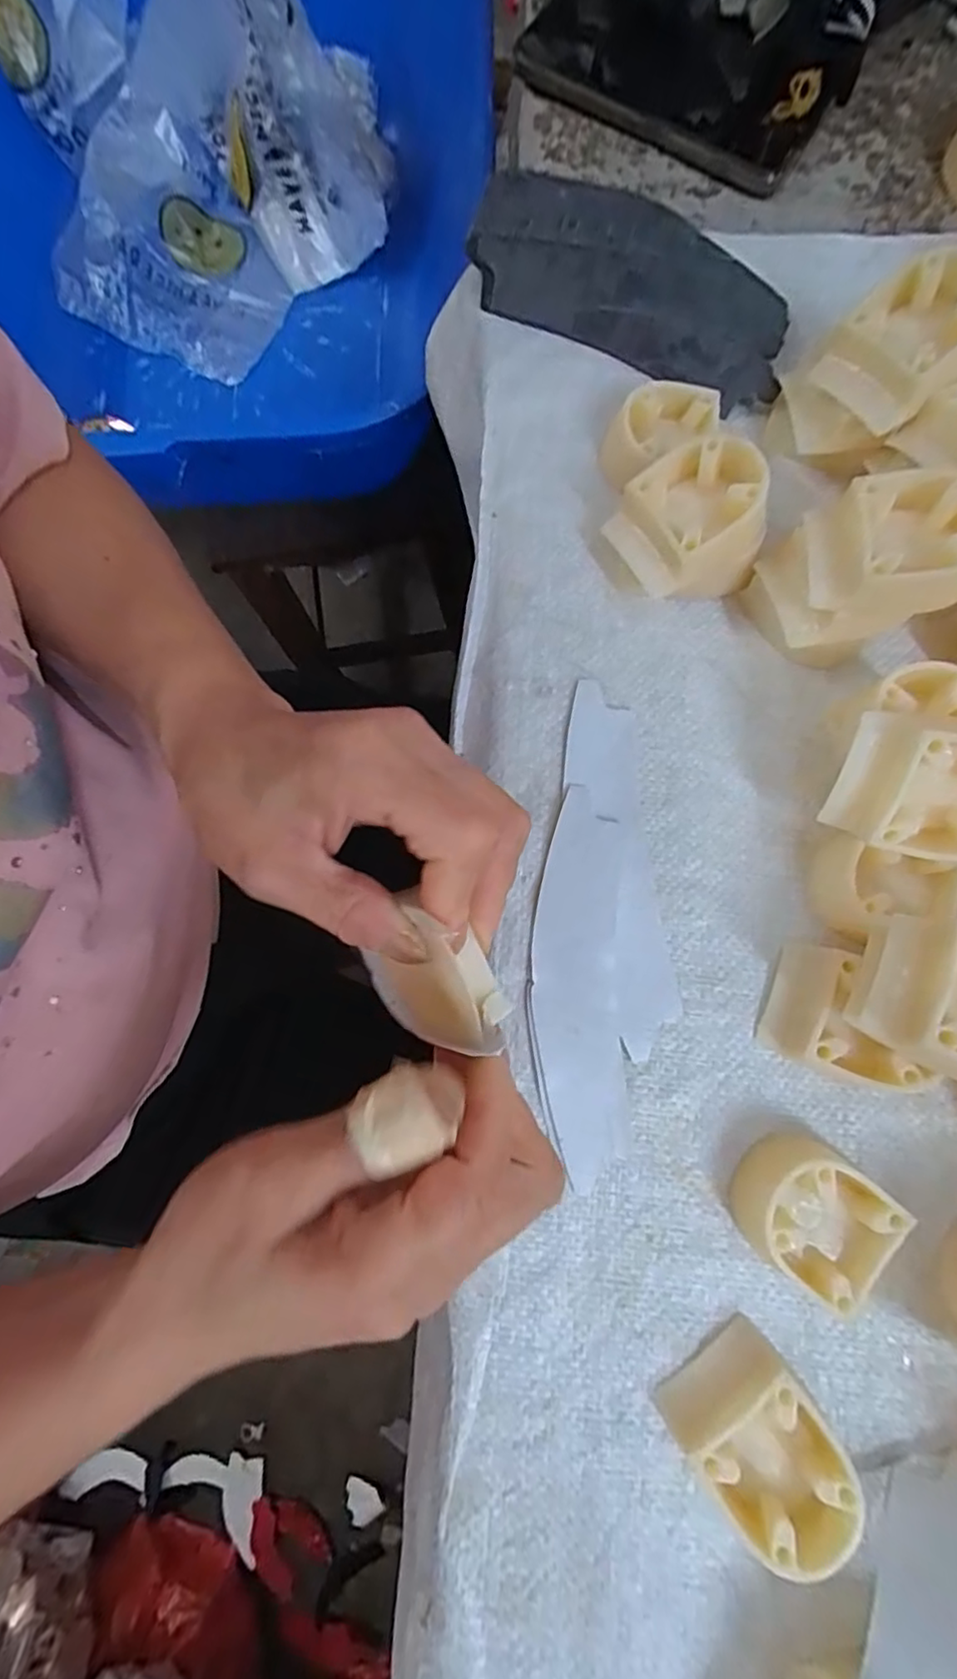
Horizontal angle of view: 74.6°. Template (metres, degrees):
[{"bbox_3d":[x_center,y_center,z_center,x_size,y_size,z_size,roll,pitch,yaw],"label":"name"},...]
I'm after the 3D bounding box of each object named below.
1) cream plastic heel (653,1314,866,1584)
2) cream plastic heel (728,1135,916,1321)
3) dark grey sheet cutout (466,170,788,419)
[{"bbox_3d":[0.098,0.209,0.215,0.046,0.025,0.056,-36,81,-7],"label":"cream plastic heel"},{"bbox_3d":[0.123,0.139,0.232,0.050,0.021,0.045,38,81,7],"label":"cream plastic heel"},{"bbox_3d":[0.074,-0.273,0.308,0.163,0.016,0.083,27,86,3],"label":"dark grey sheet cutout"}]

